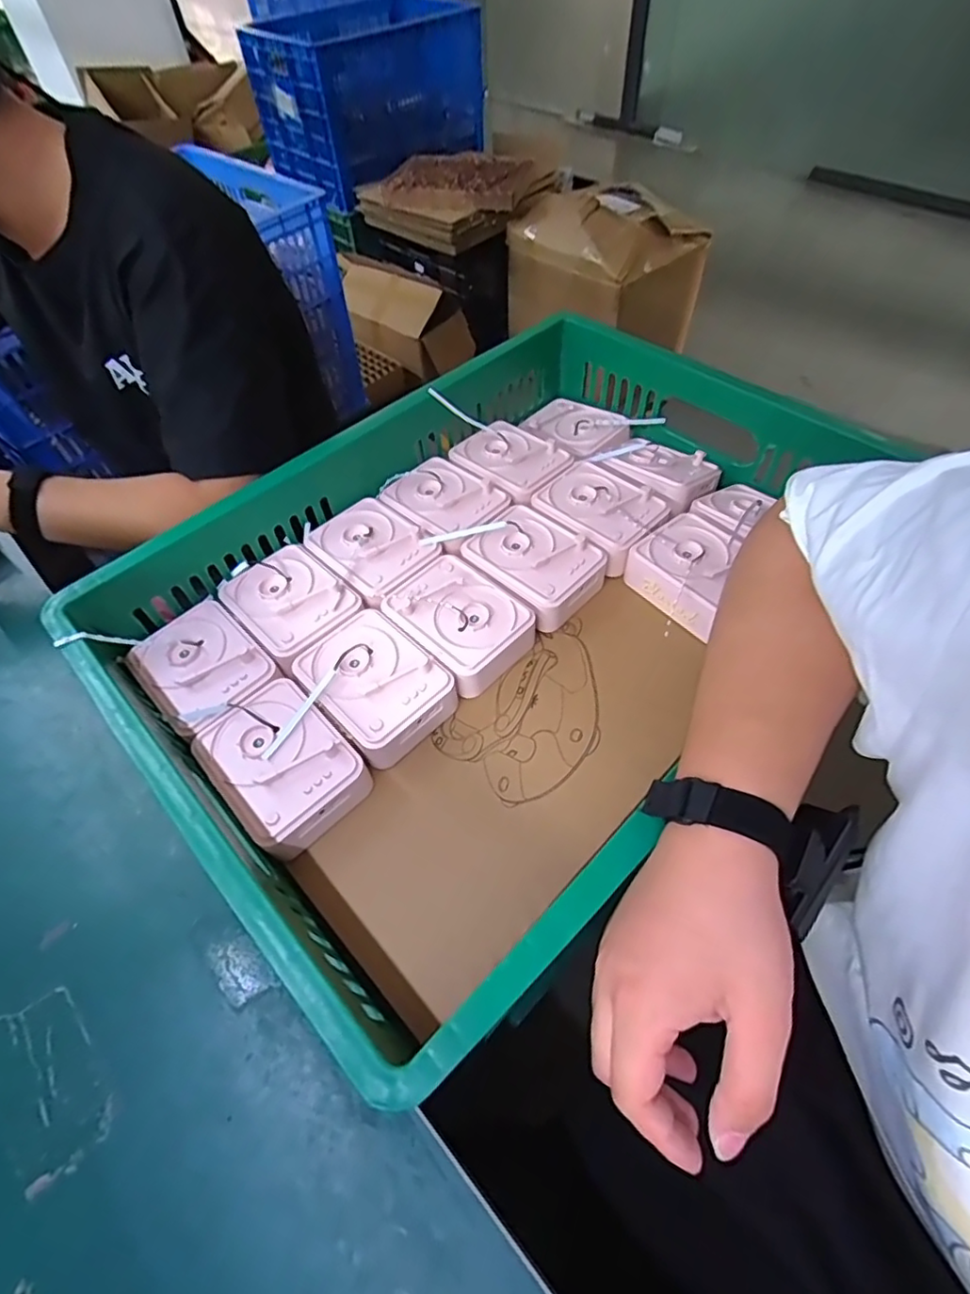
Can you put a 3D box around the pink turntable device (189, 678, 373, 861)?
[{"bbox_3d":[-0.167,0.098,0.482,0.132,0.048,0.098,38,64,25],"label":"pink turntable device"}]

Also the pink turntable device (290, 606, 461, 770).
[{"bbox_3d":[-0.098,0.034,0.520,0.134,0.046,0.102,35,63,24],"label":"pink turntable device"}]

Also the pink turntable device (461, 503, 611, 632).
[{"bbox_3d":[0.052,-0.085,0.597,0.130,0.047,0.102,38,64,25],"label":"pink turntable device"}]

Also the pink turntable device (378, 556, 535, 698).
[{"bbox_3d":[-0.026,-0.026,0.559,0.129,0.048,0.101,37,65,25],"label":"pink turntable device"}]

